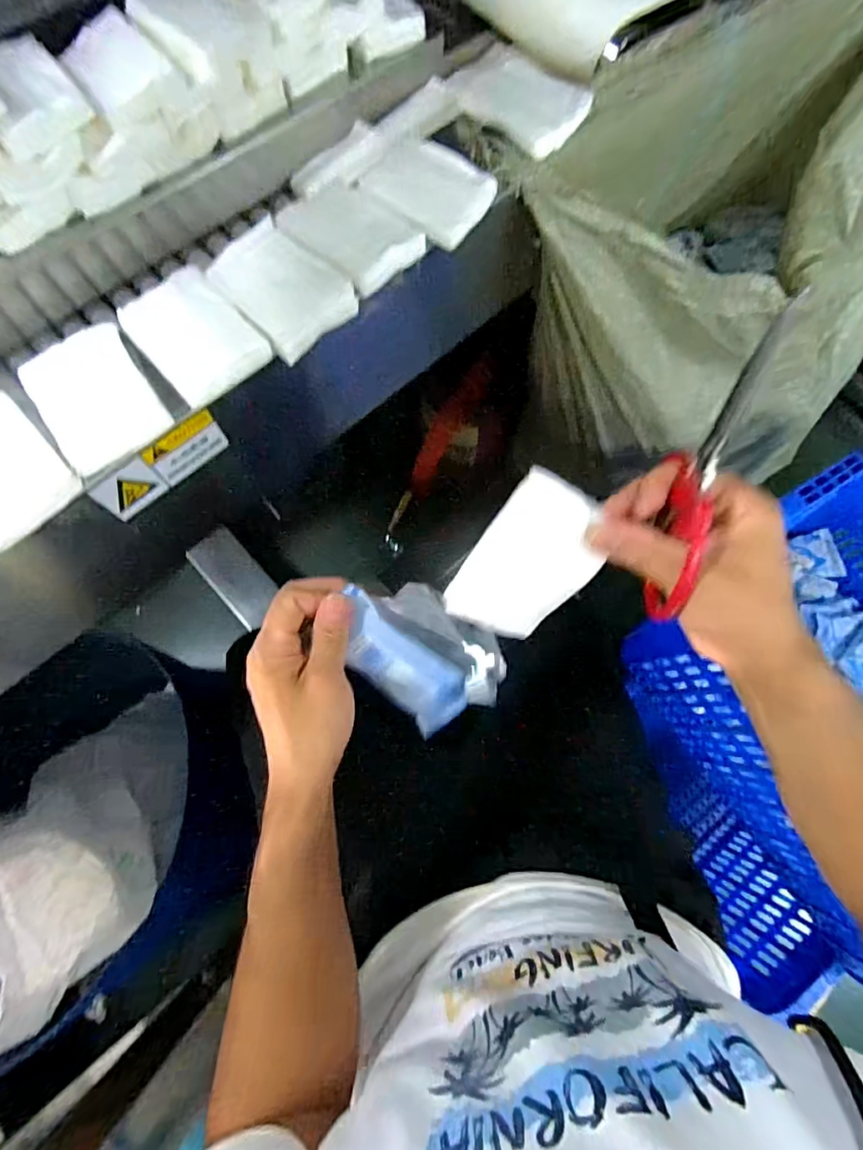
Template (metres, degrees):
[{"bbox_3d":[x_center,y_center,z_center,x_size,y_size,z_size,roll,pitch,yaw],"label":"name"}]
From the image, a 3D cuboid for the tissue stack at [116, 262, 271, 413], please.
[{"bbox_3d":[-0.178,-0.182,0.382,0.071,0.015,0.108,-40,79,-12],"label":"tissue stack"}]

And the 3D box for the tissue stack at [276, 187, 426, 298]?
[{"bbox_3d":[-0.065,-0.272,0.409,0.096,0.015,0.071,39,76,9],"label":"tissue stack"}]

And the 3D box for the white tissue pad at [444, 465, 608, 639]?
[{"bbox_3d":[0.065,-0.007,0.326,0.072,0.012,0.104,30,110,-12],"label":"white tissue pad"}]

